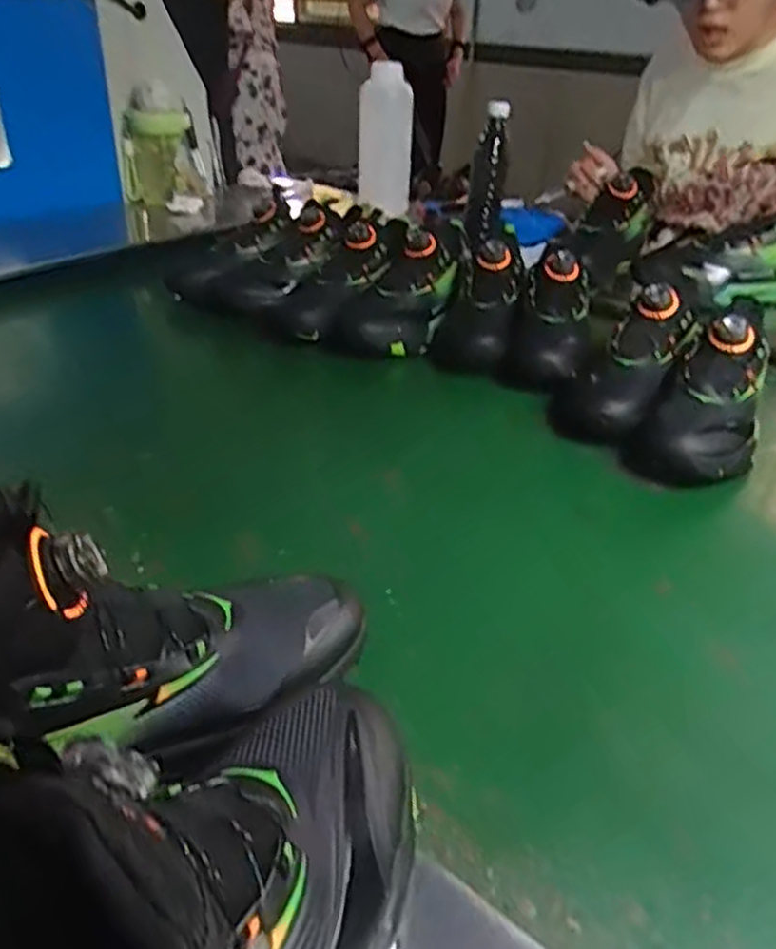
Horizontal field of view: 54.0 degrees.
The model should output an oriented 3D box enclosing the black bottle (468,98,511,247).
[{"bbox_3d":[0.157,-0.470,1.192,0.060,0.196,0.051,-3,33,-8],"label":"black bottle"}]

